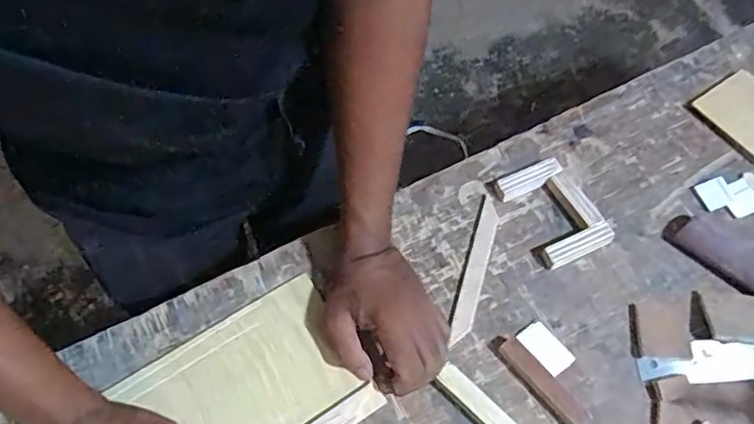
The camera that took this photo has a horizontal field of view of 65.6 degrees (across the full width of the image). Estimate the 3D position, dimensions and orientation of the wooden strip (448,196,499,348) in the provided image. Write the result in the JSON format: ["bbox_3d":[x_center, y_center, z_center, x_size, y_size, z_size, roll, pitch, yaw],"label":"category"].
[{"bbox_3d":[0.096,0.053,0.562,0.021,0.004,0.148,15,63,10],"label":"wooden strip"}]

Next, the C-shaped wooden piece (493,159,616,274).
[{"bbox_3d":[0.171,-0.002,0.574,0.067,0.021,0.105,-24,64,-10],"label":"C-shaped wooden piece"}]

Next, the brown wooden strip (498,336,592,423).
[{"bbox_3d":[0.140,0.144,0.495,0.020,0.017,0.088,-37,67,-16],"label":"brown wooden strip"}]

